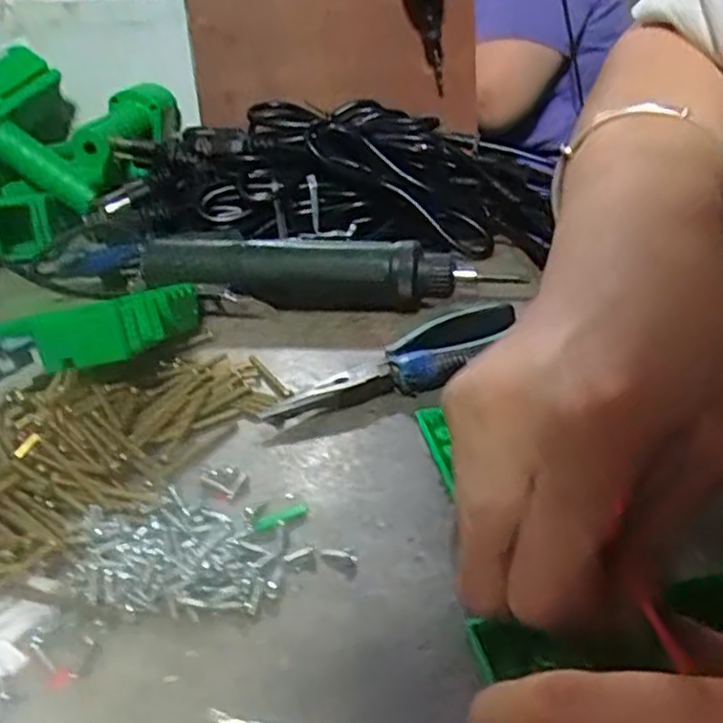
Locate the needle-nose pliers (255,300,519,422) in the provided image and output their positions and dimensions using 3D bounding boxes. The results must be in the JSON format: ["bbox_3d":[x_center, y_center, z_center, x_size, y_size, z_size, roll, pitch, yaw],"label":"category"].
[{"bbox_3d":[0.020,0.002,0.370,0.149,0.021,0.043,-16,30,-22],"label":"needle-nose pliers"}]

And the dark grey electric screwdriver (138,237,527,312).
[{"bbox_3d":[-0.031,-0.053,0.455,0.240,0.045,0.029,3,29,13],"label":"dark grey electric screwdriver"}]

